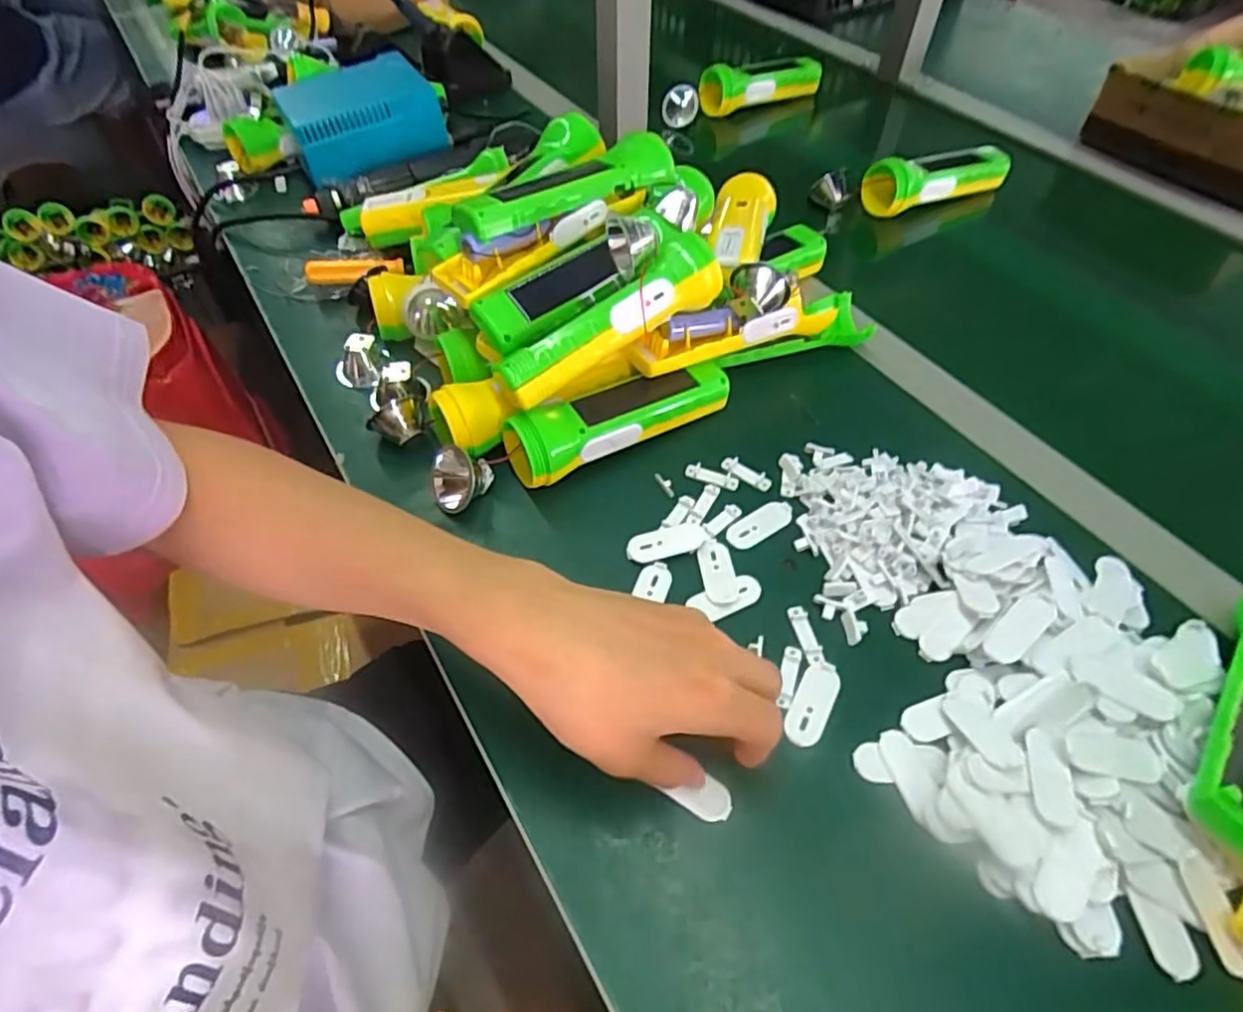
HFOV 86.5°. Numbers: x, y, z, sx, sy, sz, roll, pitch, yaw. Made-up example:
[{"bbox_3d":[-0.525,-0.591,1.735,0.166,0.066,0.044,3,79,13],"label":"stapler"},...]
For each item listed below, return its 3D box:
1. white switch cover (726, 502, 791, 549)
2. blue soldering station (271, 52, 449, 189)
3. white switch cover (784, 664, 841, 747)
[{"bbox_3d":[0.091,0.013,0.433,0.051,0.004,0.018,-29,58,-21],"label":"white switch cover"},{"bbox_3d":[-0.260,-0.389,0.662,0.142,0.061,0.126,-22,56,-16],"label":"blue soldering station"},{"bbox_3d":[0.105,0.109,0.362,0.021,0.004,0.047,25,56,18],"label":"white switch cover"}]

